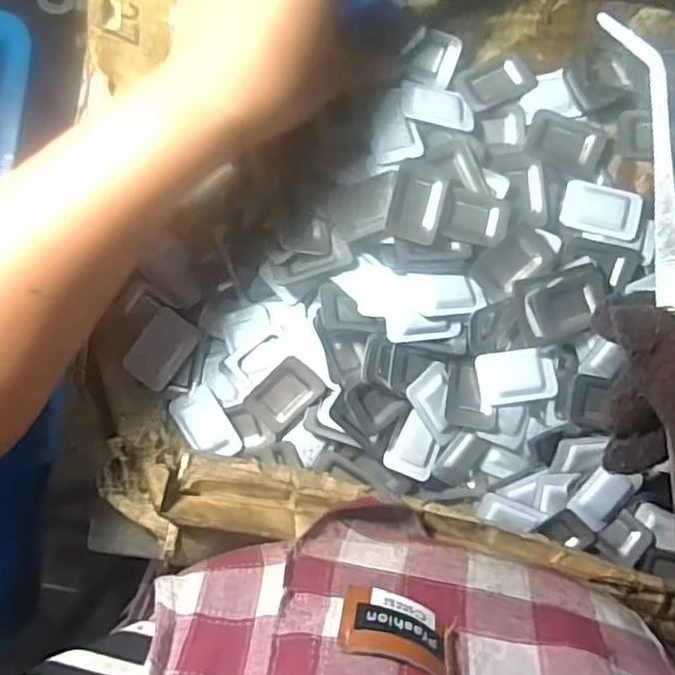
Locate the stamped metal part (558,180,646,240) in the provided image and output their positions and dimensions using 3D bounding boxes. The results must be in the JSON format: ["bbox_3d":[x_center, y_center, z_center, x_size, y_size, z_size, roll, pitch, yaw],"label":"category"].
[{"bbox_3d":[0.139,-0.067,0.346,0.038,0.009,0.026,13,89,-2],"label":"stamped metal part"}]

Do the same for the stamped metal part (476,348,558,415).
[{"bbox_3d":[0.092,0.022,0.337,0.040,0.011,0.029,-6,90,-2],"label":"stamped metal part"}]

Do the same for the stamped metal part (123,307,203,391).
[{"bbox_3d":[-0.092,0.006,0.344,0.026,0.004,0.040,36,88,-2],"label":"stamped metal part"}]

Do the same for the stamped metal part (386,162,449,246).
[{"bbox_3d":[0.040,-0.066,0.329,0.026,0.007,0.037,13,89,-2],"label":"stamped metal part"}]

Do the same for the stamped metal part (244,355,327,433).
[{"bbox_3d":[-0.027,0.030,0.337,0.027,0.006,0.039,42,108,-8],"label":"stamped metal part"}]

